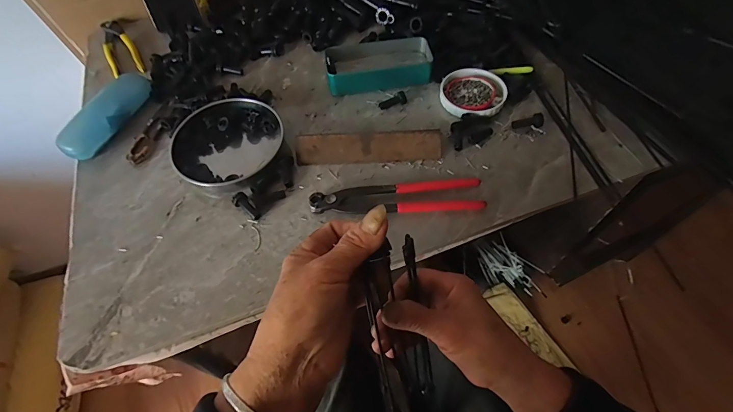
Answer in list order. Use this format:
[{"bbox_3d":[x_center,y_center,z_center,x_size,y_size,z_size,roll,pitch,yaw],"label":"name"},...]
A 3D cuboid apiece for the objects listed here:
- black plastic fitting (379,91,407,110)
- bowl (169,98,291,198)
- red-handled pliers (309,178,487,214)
[{"bbox_3d":[0.036,-0.146,0.518,0.039,0.015,0.013,-20,61,13],"label":"black plastic fitting"},{"bbox_3d":[-0.171,-0.078,0.470,0.132,0.022,0.134,-1,57,2],"label":"bowl"},{"bbox_3d":[0.035,-0.011,0.430,0.193,0.020,0.046,-3,57,1],"label":"red-handled pliers"}]

